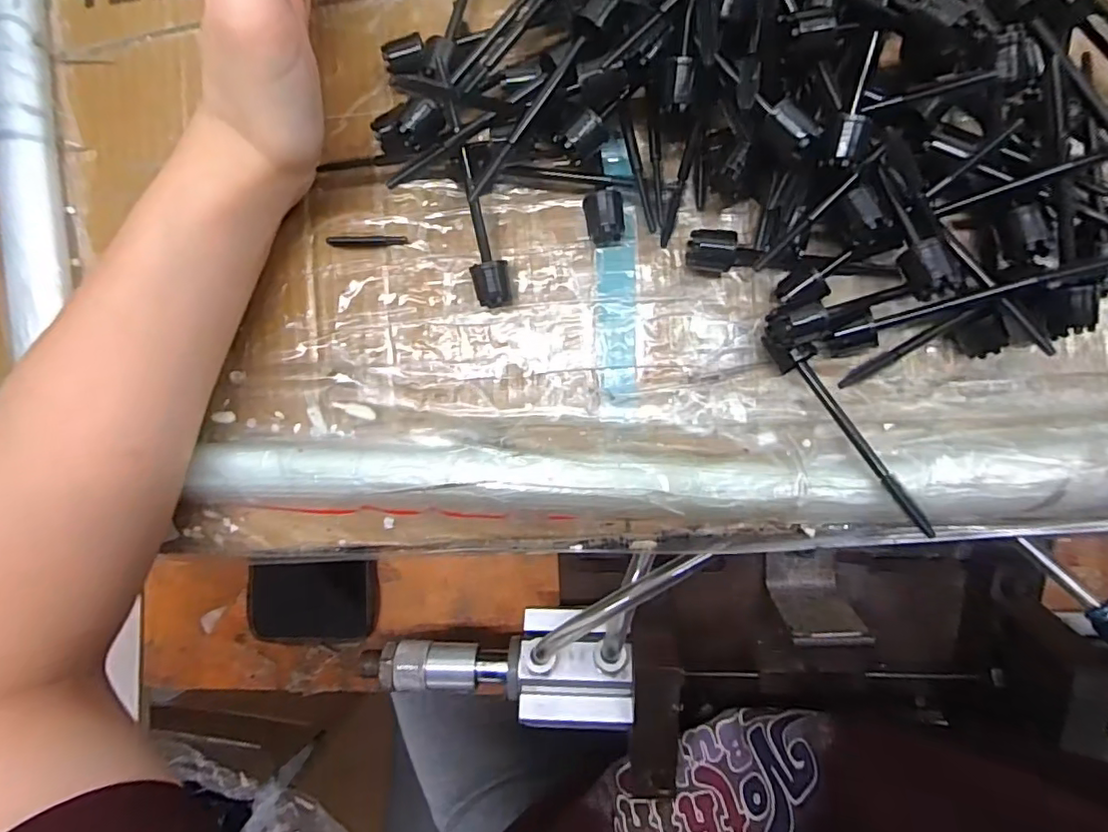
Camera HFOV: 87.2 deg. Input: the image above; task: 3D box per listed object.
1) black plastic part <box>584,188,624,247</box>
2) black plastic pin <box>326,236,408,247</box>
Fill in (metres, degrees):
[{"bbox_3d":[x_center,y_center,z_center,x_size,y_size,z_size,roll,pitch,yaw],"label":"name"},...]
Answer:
[{"bbox_3d":[0.019,-0.075,0.223,0.015,0.015,0.019,-3,86,4],"label":"black plastic part"},{"bbox_3d":[-0.077,-0.072,0.238,0.033,0.004,0.004,0,87,4],"label":"black plastic pin"}]

